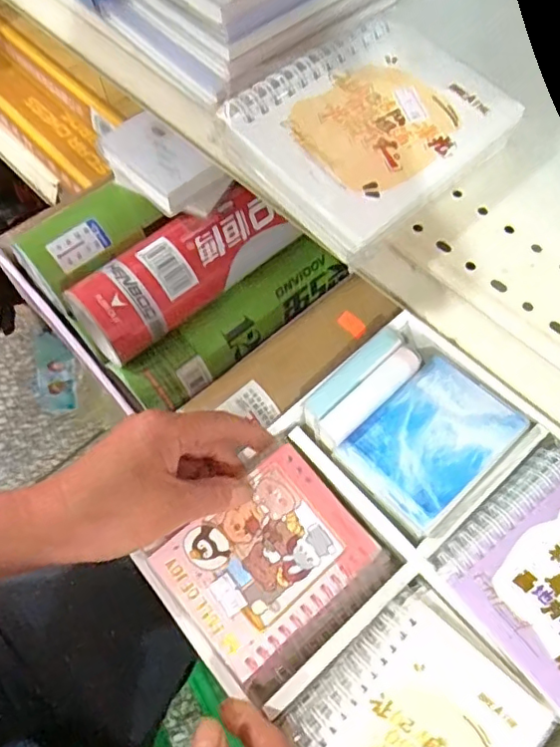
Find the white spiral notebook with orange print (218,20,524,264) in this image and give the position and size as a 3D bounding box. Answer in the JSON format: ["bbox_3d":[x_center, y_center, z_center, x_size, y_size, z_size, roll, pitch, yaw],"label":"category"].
[{"bbox_3d":[0.044,-0.115,0.265,0.112,0.024,0.091,-37,70,-17],"label":"white spiral notebook with orange print"}]

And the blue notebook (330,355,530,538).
[{"bbox_3d":[0.098,0.042,0.367,0.101,0.017,0.075,-39,71,-18],"label":"blue notebook"}]

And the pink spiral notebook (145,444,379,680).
[{"bbox_3d":[-0.007,0.109,0.342,0.111,0.022,0.085,-39,71,-18],"label":"pink spiral notebook"}]

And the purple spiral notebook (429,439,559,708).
[{"bbox_3d":[0.160,0.107,0.326,0.113,0.020,0.095,-36,70,-17],"label":"purple spiral notebook"}]

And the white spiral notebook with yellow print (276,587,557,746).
[{"bbox_3d":[0.067,0.187,0.289,0.100,0.012,0.114,40,70,17],"label":"white spiral notebook with yellow print"}]

